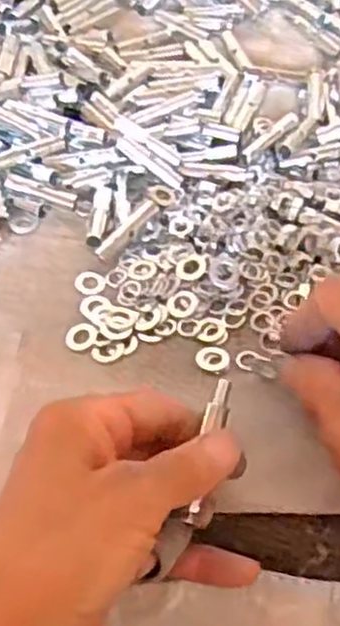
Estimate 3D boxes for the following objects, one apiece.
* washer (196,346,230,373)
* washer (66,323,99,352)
[{"bbox_3d":[0.020,0.022,0.347,0.014,0.006,0.015,-1,54,1],"label":"washer"},{"bbox_3d":[-0.043,0.011,0.360,0.015,0.004,0.016,21,58,16],"label":"washer"}]

